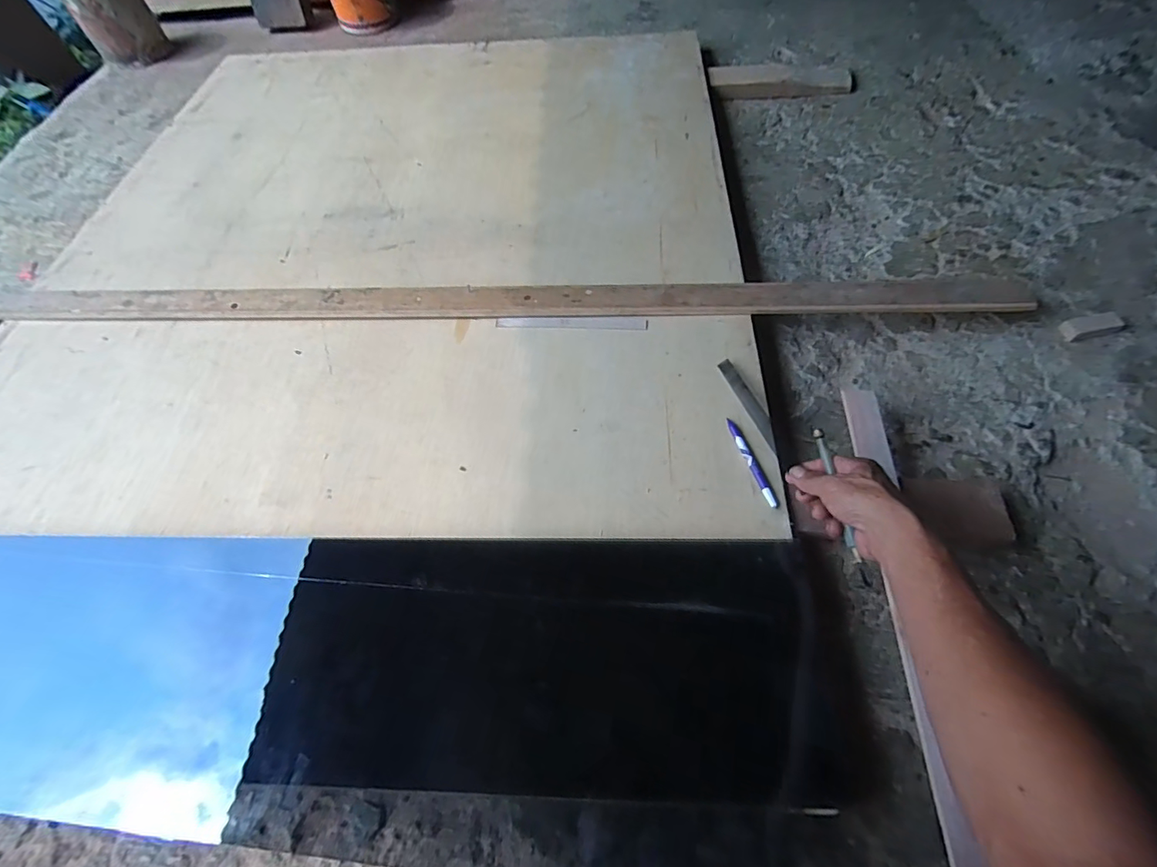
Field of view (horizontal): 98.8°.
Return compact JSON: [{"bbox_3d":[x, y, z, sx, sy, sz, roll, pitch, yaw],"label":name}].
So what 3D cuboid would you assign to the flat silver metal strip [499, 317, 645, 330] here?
[{"bbox_3d":[-0.011,-0.168,0.754,0.228,0.008,0.019,1,60,5],"label":"flat silver metal strip"}]

